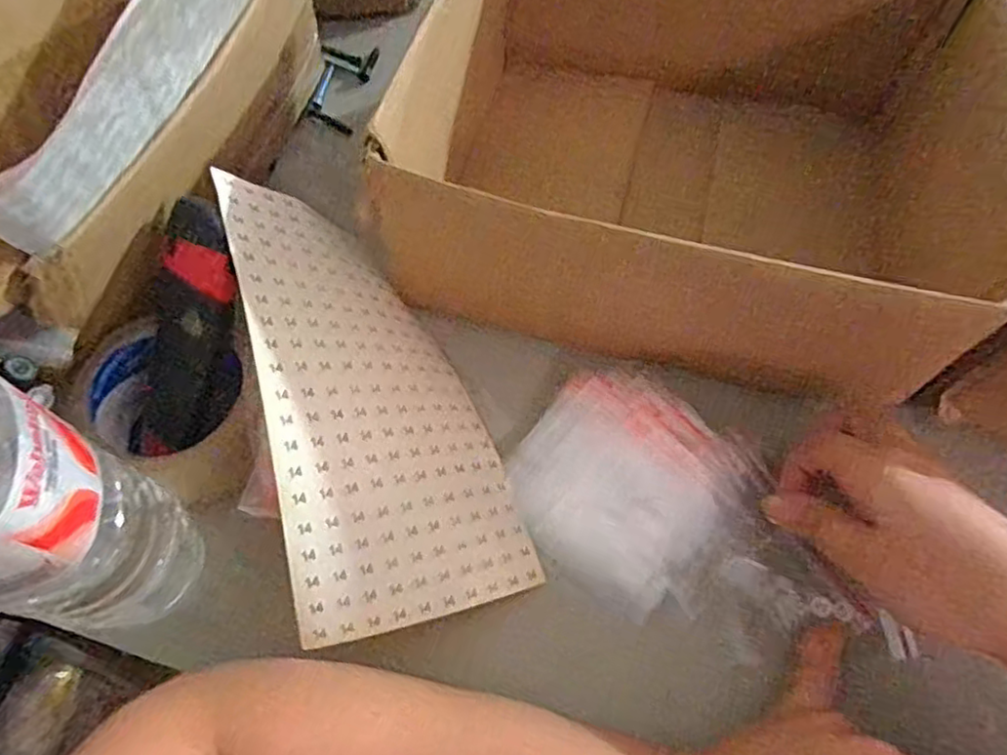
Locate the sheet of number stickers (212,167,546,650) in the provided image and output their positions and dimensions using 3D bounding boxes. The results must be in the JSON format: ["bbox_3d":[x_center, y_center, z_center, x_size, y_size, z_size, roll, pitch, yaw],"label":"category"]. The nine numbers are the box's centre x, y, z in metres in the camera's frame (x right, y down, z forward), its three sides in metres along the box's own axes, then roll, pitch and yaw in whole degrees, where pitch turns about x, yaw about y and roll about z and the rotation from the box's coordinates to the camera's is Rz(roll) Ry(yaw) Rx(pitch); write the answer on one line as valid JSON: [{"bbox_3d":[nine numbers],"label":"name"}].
[{"bbox_3d":[-0.069,0.006,0.339,0.116,0.025,0.232,-5,69,-39],"label":"sheet of number stickers"}]

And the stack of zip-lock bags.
[{"bbox_3d":[0.069,0.056,0.351,0.117,0.010,0.110,38,69,16],"label":"stack of zip-lock bags"}]

